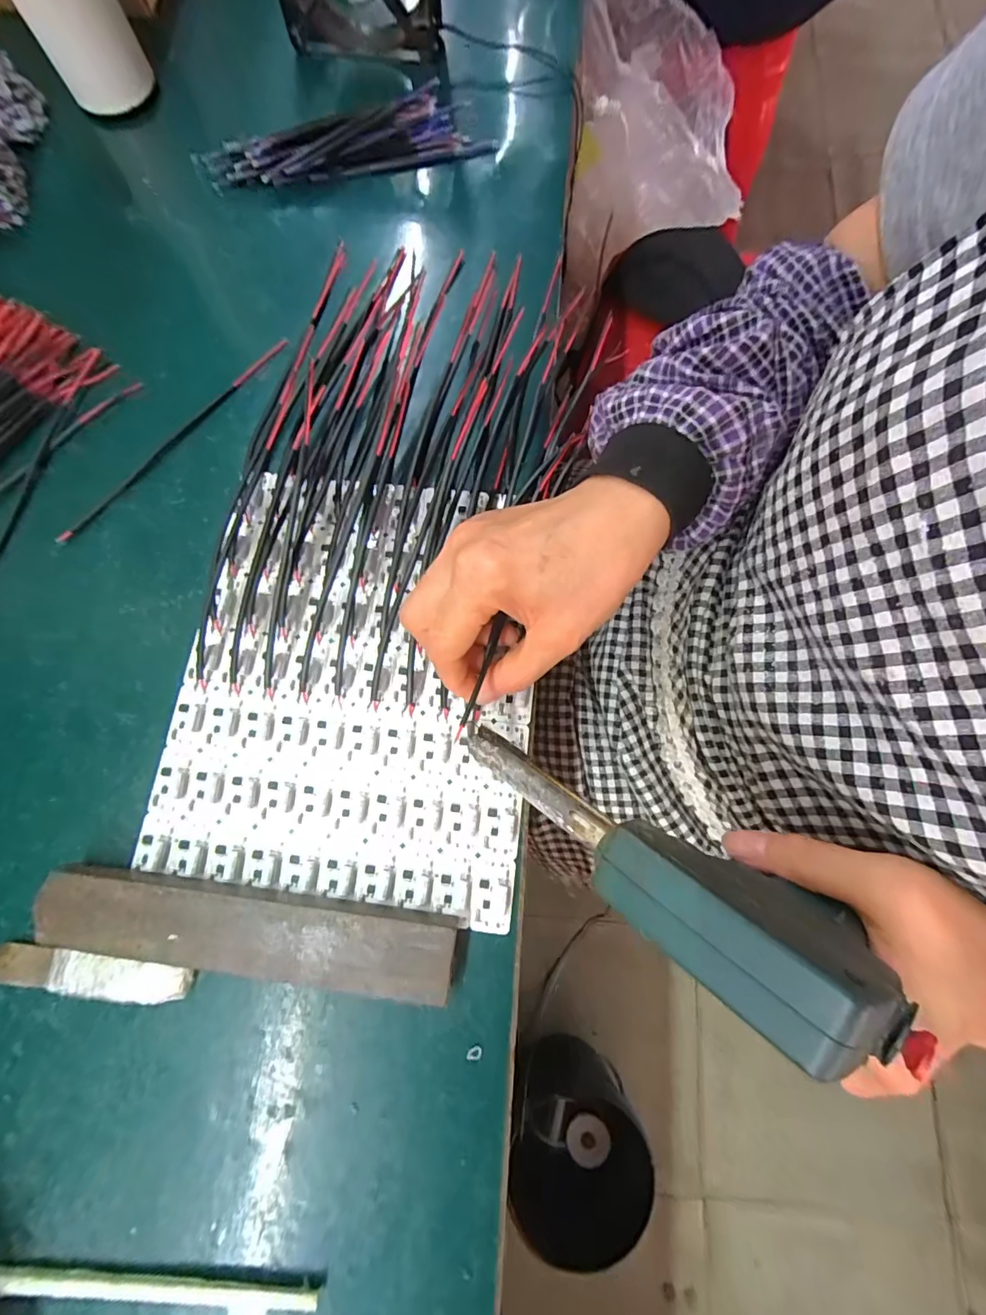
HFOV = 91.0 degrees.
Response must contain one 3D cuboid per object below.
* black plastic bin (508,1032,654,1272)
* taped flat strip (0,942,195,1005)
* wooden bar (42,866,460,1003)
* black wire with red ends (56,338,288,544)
[{"bbox_3d":[0.127,0.730,0.744,0.190,0.194,0.175,6,76,5],"label":"black plastic bin"},{"bbox_3d":[-0.199,0.153,0.235,0.106,0.010,0.020,6,76,2],"label":"taped flat strip"},{"bbox_3d":[-0.117,0.134,0.236,0.197,0.019,0.037,7,76,3],"label":"wooden bar"},{"bbox_3d":[-0.207,-0.146,0.319,0.012,0.006,0.193,40,80,10],"label":"black wire with red ends"}]

